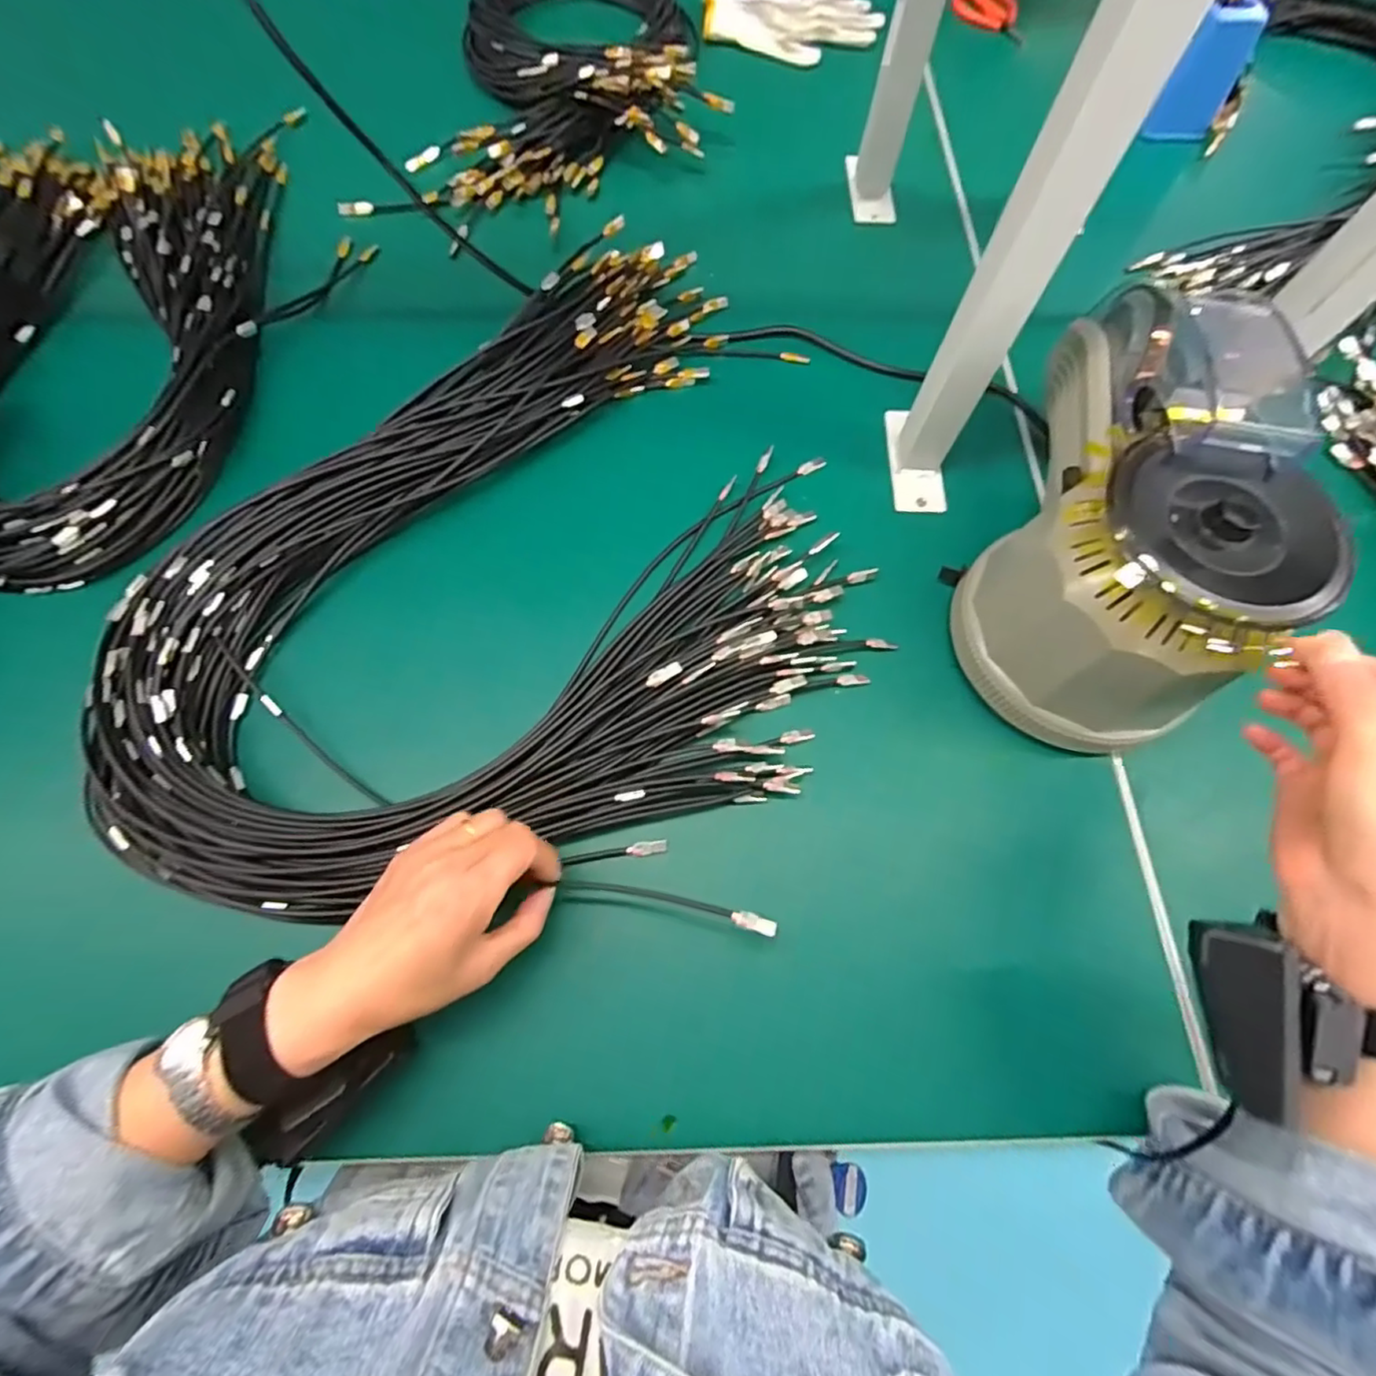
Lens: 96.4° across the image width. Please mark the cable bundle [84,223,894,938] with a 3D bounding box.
[{"bbox_3d":[-0.106,-0.129,0.456,0.480,0.064,0.553,2,69,1],"label":"cable bundle"}]

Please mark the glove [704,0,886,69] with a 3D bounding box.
[{"bbox_3d":[0.122,-0.758,0.702,0.196,0.024,0.117,-13,71,-5],"label":"glove"}]

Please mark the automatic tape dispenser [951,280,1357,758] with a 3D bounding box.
[{"bbox_3d":[0.280,-0.121,0.382,0.135,0.140,0.279,21,71,8],"label":"automatic tape dispenser"}]

